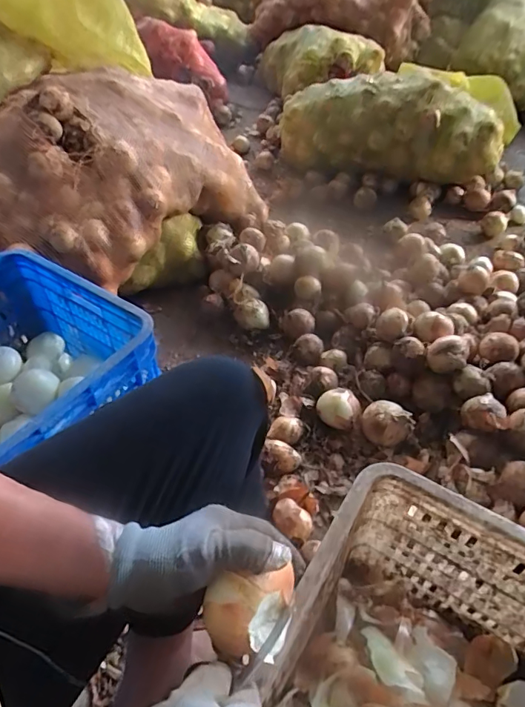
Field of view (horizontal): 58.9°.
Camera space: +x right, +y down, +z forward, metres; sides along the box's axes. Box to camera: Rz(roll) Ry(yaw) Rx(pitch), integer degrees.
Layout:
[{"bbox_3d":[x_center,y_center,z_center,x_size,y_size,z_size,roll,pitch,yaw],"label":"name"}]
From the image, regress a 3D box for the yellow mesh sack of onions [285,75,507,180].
[{"bbox_3d":[0.397,-0.749,1.569,0.773,0.271,0.270,27,52,24],"label":"yellow mesh sack of onions"}]

